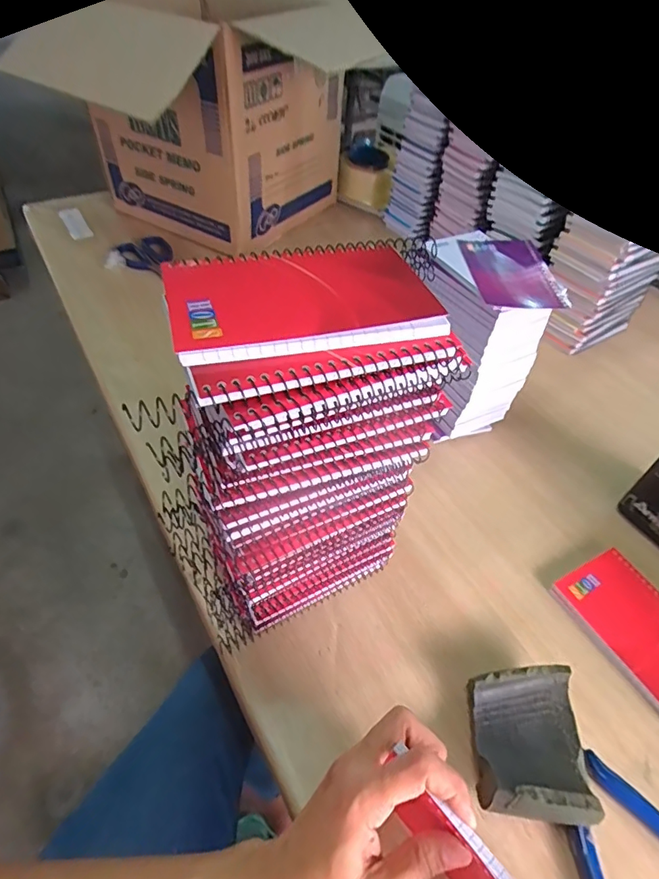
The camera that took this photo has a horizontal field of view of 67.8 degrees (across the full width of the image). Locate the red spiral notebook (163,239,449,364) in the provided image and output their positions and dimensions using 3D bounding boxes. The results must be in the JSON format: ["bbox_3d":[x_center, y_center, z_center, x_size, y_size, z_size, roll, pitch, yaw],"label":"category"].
[{"bbox_3d":[-0.015,-0.075,0.246,0.126,0.010,0.083,-11,50,-15],"label":"red spiral notebook"}]

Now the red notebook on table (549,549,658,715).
[{"bbox_3d":[0.257,0.156,0.402,0.083,0.012,0.126,-21,53,-22],"label":"red notebook on table"}]

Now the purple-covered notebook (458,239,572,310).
[{"bbox_3d":[0.177,-0.161,0.475,0.084,0.012,0.135,7,45,-4],"label":"purple-covered notebook"}]

